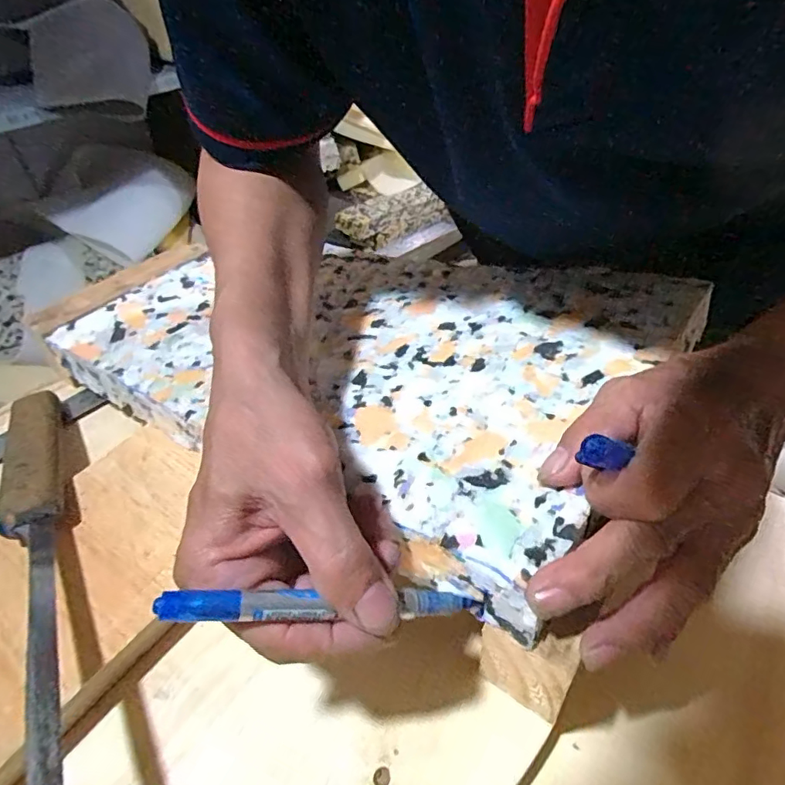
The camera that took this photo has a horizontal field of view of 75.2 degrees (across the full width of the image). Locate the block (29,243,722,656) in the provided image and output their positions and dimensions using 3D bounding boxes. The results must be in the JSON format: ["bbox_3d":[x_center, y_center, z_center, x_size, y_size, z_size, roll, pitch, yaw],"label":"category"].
[{"bbox_3d":[-0.033,-0.051,0.369,0.404,0.048,0.258,24,53,28],"label":"block"}]

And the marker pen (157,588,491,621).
[{"bbox_3d":[-0.022,0.078,0.188,0.118,0.005,0.009,8,41,-20],"label":"marker pen"}]

